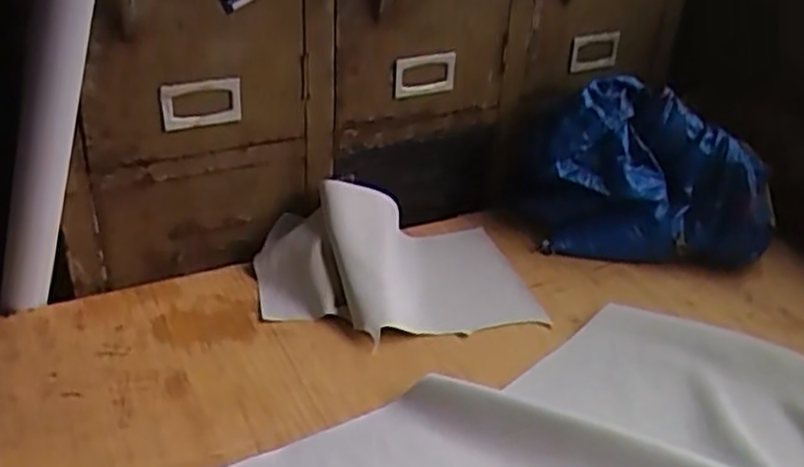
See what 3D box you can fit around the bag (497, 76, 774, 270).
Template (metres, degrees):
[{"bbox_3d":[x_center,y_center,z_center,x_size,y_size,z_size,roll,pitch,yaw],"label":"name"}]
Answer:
[{"bbox_3d":[0.330,-0.081,1.050,0.345,0.214,0.148,7,32,2],"label":"bag"}]

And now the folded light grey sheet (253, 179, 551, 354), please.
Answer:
[{"bbox_3d":[-0.008,0.026,0.937,0.334,0.096,0.216,-6,34,-18],"label":"folded light grey sheet"}]

